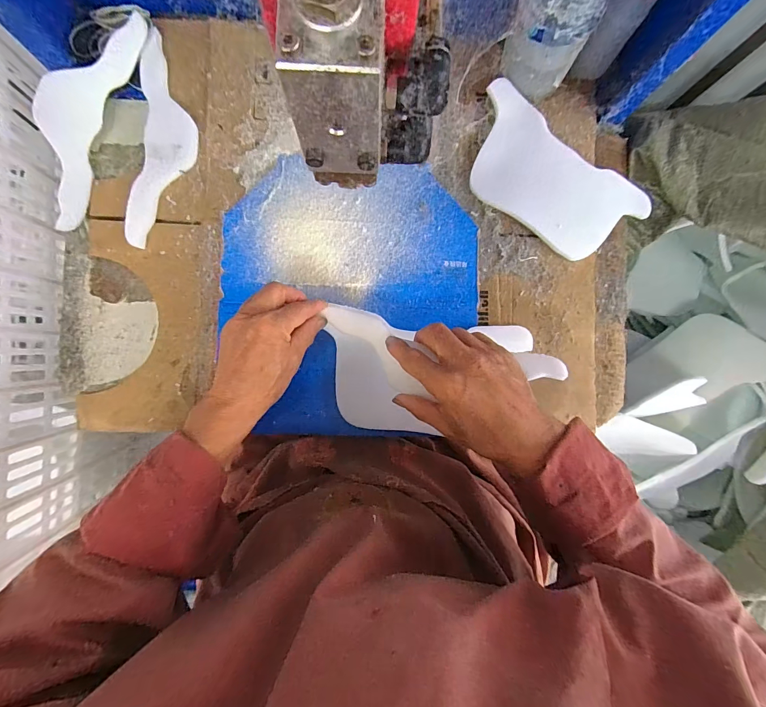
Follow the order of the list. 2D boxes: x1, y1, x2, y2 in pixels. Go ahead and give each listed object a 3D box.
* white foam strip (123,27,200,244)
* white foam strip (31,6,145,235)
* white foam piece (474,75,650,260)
[{"bbox_3d":[-0.250,-0.240,0.417,0.064,0.015,0.235,4,87,-4],"label":"white foam strip"},{"bbox_3d":[-0.338,-0.266,0.403,0.065,0.014,0.246,20,91,-31],"label":"white foam strip"},{"bbox_3d":[0.207,-0.209,0.444,0.232,0.014,0.126,34,85,-1],"label":"white foam piece"}]

